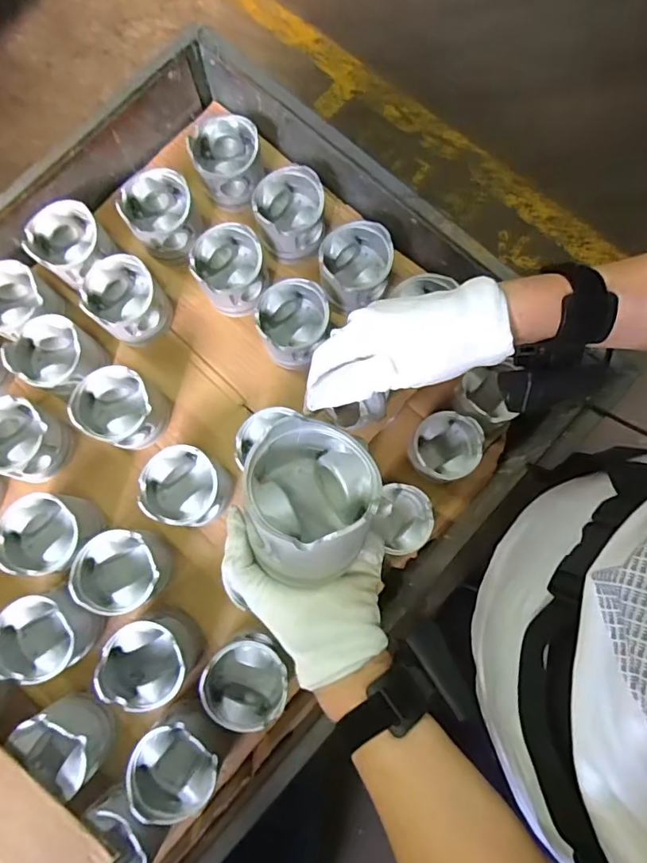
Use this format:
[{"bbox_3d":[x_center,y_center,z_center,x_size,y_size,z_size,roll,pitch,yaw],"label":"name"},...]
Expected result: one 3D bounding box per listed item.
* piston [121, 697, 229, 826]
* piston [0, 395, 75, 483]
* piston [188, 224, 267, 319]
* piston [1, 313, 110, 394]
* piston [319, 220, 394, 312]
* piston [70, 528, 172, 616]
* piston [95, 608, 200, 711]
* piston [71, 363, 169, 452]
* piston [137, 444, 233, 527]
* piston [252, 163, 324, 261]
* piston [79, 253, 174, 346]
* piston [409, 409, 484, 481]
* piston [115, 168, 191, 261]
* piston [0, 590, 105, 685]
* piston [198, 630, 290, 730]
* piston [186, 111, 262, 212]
[{"bbox_3d":[-0.158,0.361,0.552,0.092,0.070,0.098,19,79,3],"label":"piston"},{"bbox_3d":[-0.379,0.010,0.628,0.093,0.079,0.086,0,79,0],"label":"piston"},{"bbox_3d":[-0.122,-0.212,0.667,0.090,0.077,0.093,0,79,0],"label":"piston"},{"bbox_3d":[-0.343,-0.098,0.652,0.092,0.080,0.092,0,79,0],"label":"piston"},{"bbox_3d":[0.041,-0.213,0.657,0.089,0.074,0.092,0,79,0],"label":"piston"},{"bbox_3d":[-0.233,0.165,0.603,0.100,0.092,0.091,0,79,0],"label":"piston"},{"bbox_3d":[-0.197,0.260,0.577,0.089,0.076,0.094,0,79,0],"label":"piston"},{"bbox_3d":[-0.256,-0.030,0.635,0.094,0.084,0.089,0,79,0],"label":"piston"},{"bbox_3d":[-0.166,0.070,0.615,0.098,0.070,0.090,0,79,0],"label":"piston"},{"bbox_3d":[-0.043,-0.289,0.670,0.091,0.070,0.090,0,79,0],"label":"piston"},{"bbox_3d":[-0.261,-0.171,0.669,0.091,0.084,0.097,0,79,0],"label":"piston"},{"bbox_3d":[0.169,0.022,0.704,0.097,0.059,0.091,0,79,0],"label":"piston"},{"bbox_3d":[-0.218,-0.289,0.680,0.090,0.073,0.092,0,79,0],"label":"piston"},{"bbox_3d":[-0.320,0.234,0.577,0.088,0.070,0.088,0,79,0],"label":"piston"},{"bbox_3d":[-0.086,0.281,0.574,0.093,0.066,0.092,0,79,0],"label":"piston"},{"bbox_3d":[-0.131,-0.368,0.688,0.093,0.072,0.090,0,79,0],"label":"piston"}]

